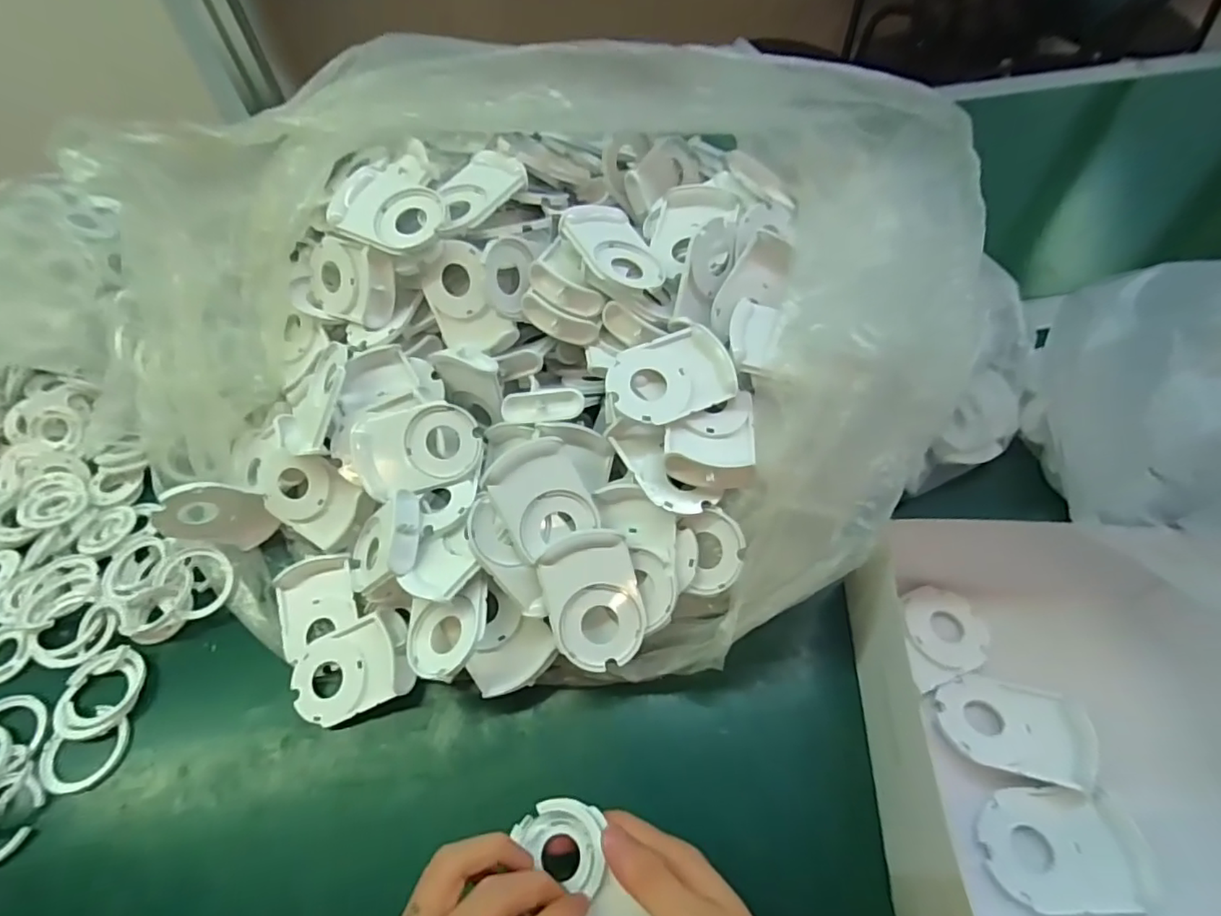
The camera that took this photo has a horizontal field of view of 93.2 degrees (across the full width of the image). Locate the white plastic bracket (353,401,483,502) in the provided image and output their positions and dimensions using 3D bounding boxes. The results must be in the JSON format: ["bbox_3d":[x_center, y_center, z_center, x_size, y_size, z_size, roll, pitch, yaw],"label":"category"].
[{"bbox_3d":[-0.134,-0.008,0.406,0.082,0.021,0.057,-14,94,-7],"label":"white plastic bracket"}]

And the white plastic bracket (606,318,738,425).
[{"bbox_3d":[0.037,-0.052,0.369,0.078,0.015,0.058,-22,68,-11],"label":"white plastic bracket"}]

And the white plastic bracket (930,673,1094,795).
[{"bbox_3d":[0.242,0.161,0.346,0.078,0.010,0.053,16,58,14],"label":"white plastic bracket"}]

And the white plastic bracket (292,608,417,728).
[{"bbox_3d":[-0.173,0.142,0.388,0.085,0.020,0.057,-24,65,5],"label":"white plastic bracket"}]

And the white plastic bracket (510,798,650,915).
[{"bbox_3d":[-0.015,0.220,0.295,0.047,0.018,0.082,-22,59,-12],"label":"white plastic bracket"}]

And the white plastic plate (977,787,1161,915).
[{"bbox_3d":[0.249,0.214,0.315,0.081,0.013,0.055,-1,55,3],"label":"white plastic plate"}]

